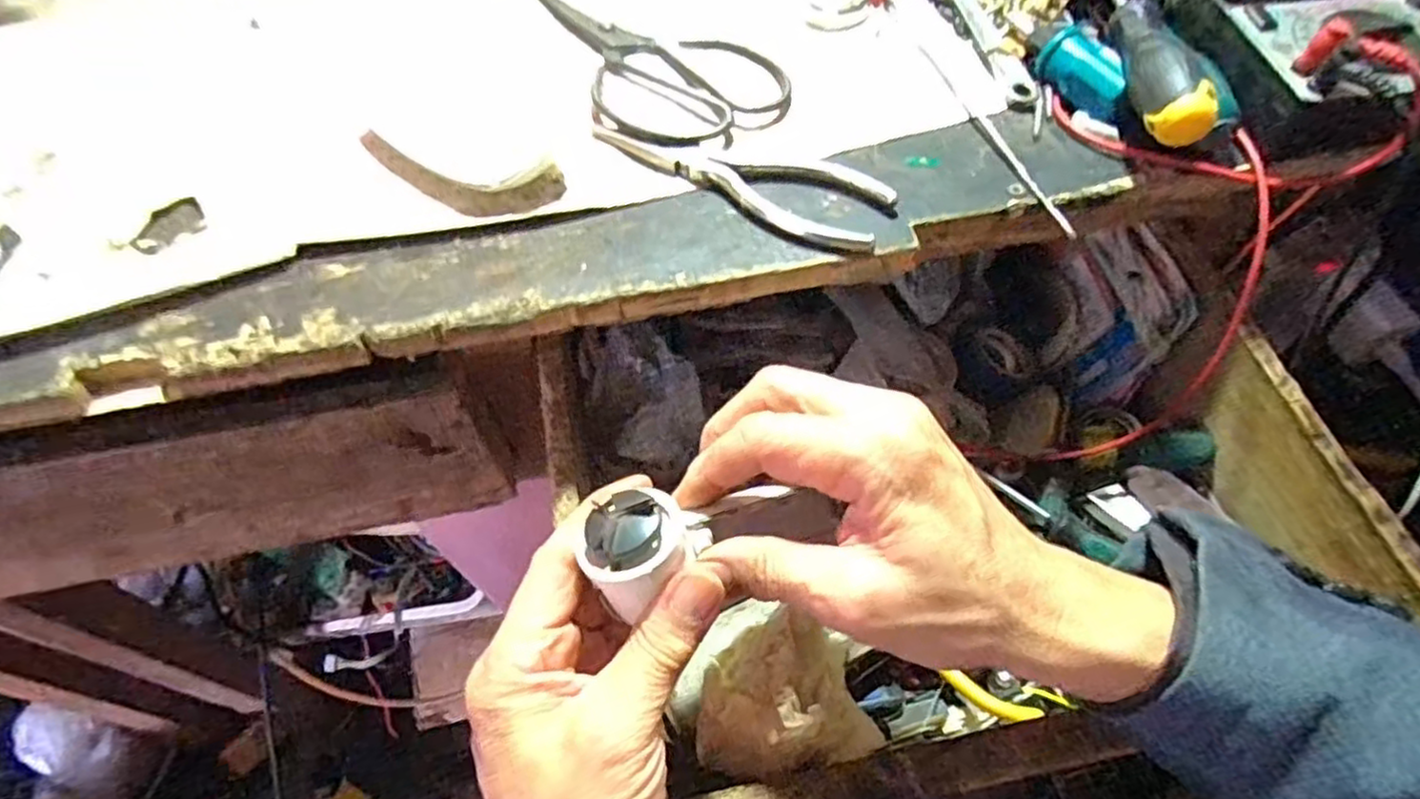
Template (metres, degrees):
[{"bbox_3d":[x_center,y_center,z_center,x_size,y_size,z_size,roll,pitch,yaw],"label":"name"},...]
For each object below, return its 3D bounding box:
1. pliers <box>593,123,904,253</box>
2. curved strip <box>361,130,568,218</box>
[{"bbox_3d":[0.008,-0.102,0.339,0.150,0.012,0.040,17,62,10],"label":"pliers"},{"bbox_3d":[-0.124,-0.109,0.347,0.104,0.005,0.040,7,60,4],"label":"curved strip"}]

